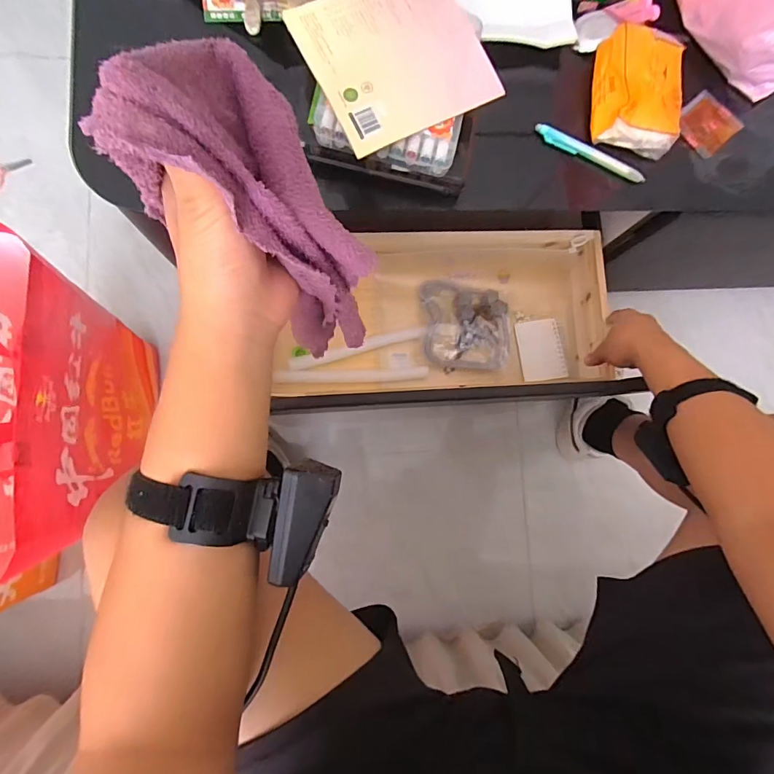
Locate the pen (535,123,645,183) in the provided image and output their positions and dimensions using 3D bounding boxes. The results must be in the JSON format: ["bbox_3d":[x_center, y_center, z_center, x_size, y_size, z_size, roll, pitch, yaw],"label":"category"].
[{"bbox_3d":[0.237,-0.273,0.517,0.137,0.011,0.016,21,83,-3],"label":"pen"}]

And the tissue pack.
[{"bbox_3d":[0.291,-0.334,0.502,0.102,0.048,0.118,10,84,-4],"label":"tissue pack"}]

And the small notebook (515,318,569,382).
[{"bbox_3d":[0.261,-0.062,0.745,0.074,0.012,0.099,-6,85,-6],"label":"small notebook"}]

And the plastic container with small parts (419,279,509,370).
[{"bbox_3d":[0.128,-0.099,0.721,0.141,0.046,0.138,6,84,-5],"label":"plastic container with small parts"}]

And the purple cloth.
[{"bbox_3d":[-0.054,-0.092,0.254,0.076,0.215,0.097,28,81,27],"label":"purple cloth"}]

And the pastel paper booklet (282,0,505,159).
[{"bbox_3d":[0.009,-0.338,0.448,0.167,0.008,0.163,-27,87,-7],"label":"pastel paper booklet"}]

